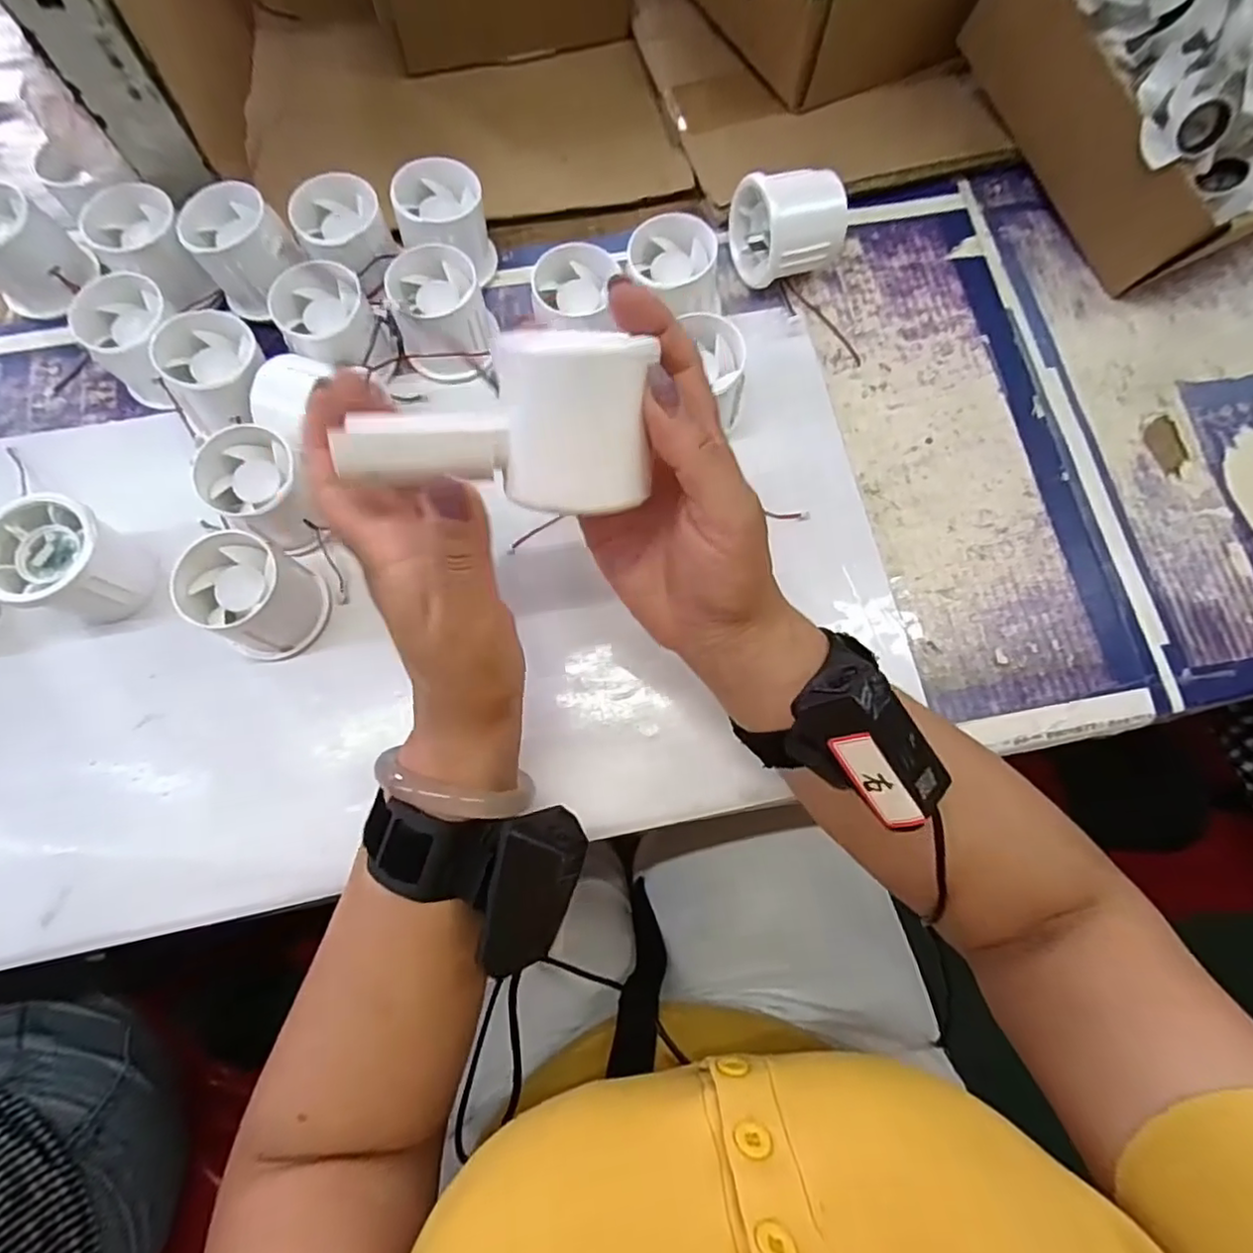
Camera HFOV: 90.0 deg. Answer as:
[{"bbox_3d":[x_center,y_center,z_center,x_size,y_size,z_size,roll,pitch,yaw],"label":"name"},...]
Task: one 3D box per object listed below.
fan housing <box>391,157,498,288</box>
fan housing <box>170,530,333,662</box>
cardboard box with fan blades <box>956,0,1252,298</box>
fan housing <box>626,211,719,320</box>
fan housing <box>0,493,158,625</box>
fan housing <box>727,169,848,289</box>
[{"bbox_3d":[-0.109,-0.241,0.379,0.051,0.049,0.053,11,76,2],"label":"fan housing"},{"bbox_3d":[-0.195,-0.015,0.327,0.054,0.047,0.054,0,76,-1],"label":"fan housing"},{"bbox_3d":[0.351,-0.338,0.373,0.194,0.128,0.199,-24,77,-7],"label":"cardboard box with fan blades"},{"bbox_3d":[0.028,-0.204,0.372,0.054,0.043,0.054,13,76,2],"label":"fan housing"},{"bbox_3d":[-0.290,-0.033,0.329,0.052,0.051,0.054,24,77,5],"label":"fan housing"},{"bbox_3d":[0.097,-0.241,0.377,0.053,0.058,0.058,-17,77,-5],"label":"fan housing"}]

